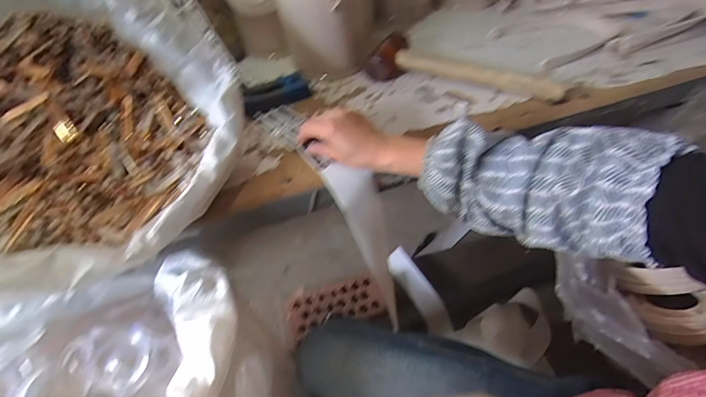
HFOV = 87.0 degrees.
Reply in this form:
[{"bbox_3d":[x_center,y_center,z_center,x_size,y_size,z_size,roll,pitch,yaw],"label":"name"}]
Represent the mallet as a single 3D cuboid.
[{"bbox_3d":[0.167,-0.201,0.565,0.289,0.042,0.087,15,51,18],"label":"mallet"}]

